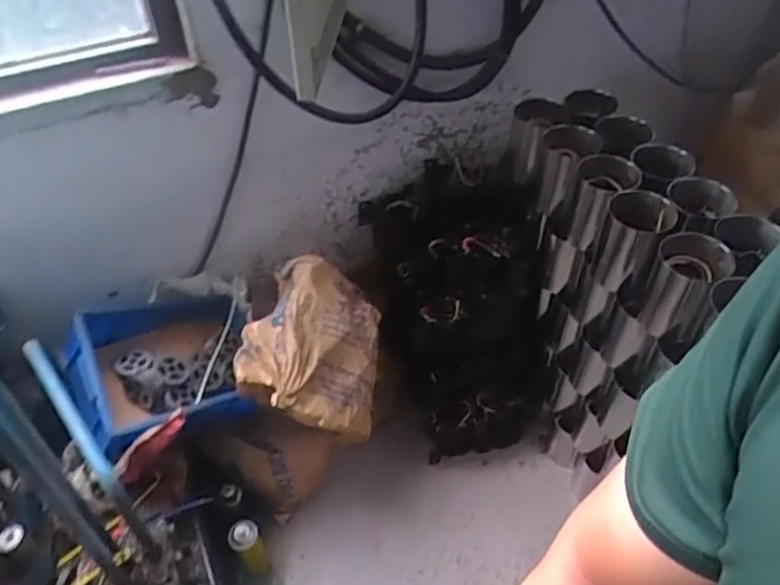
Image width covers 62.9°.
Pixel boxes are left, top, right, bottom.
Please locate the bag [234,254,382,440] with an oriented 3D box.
[{"bbox_3d":[-0.171,0.118,1.502,0.327,0.150,0.395,22,53,-23],"label":"bag"}]

